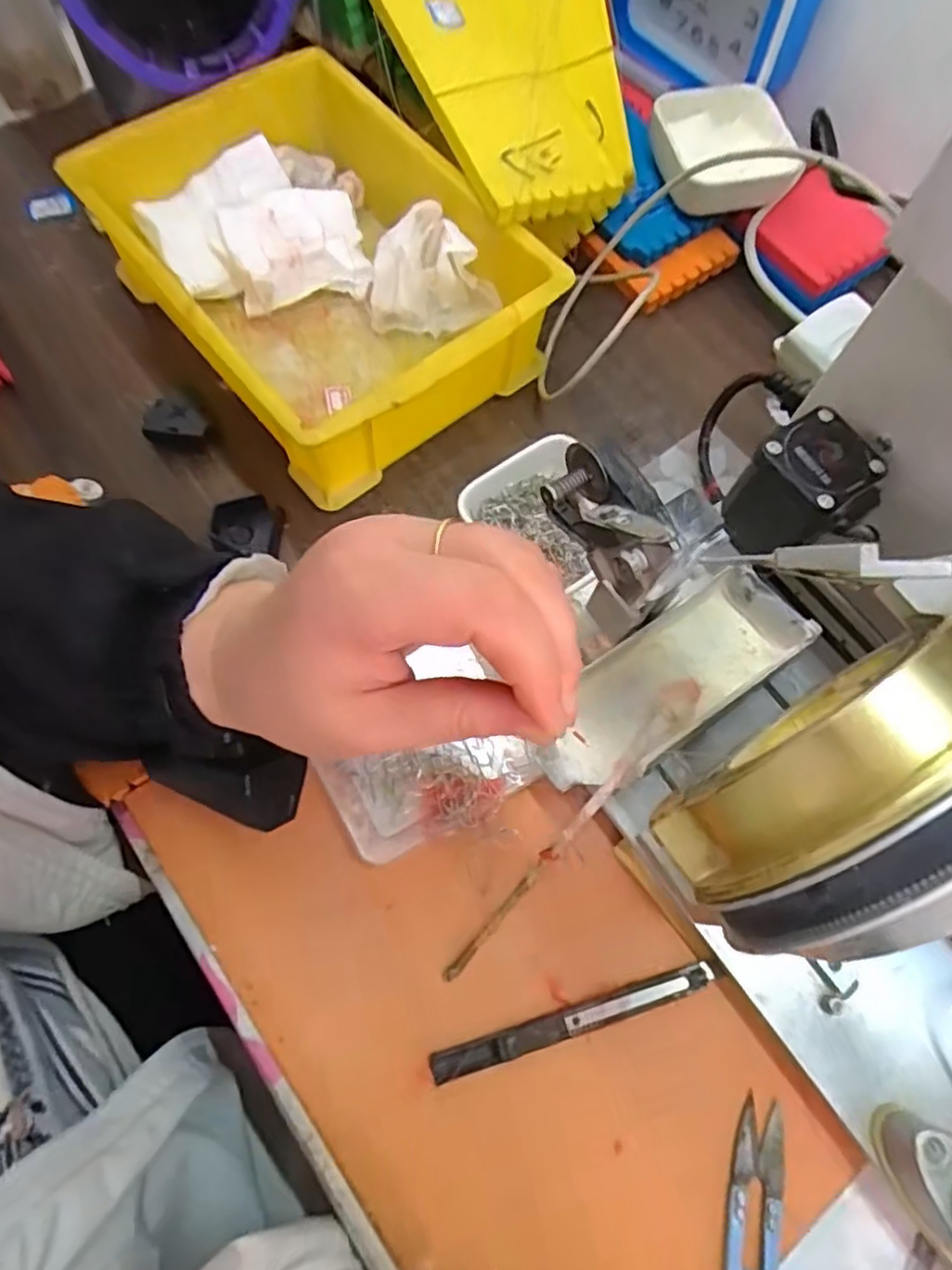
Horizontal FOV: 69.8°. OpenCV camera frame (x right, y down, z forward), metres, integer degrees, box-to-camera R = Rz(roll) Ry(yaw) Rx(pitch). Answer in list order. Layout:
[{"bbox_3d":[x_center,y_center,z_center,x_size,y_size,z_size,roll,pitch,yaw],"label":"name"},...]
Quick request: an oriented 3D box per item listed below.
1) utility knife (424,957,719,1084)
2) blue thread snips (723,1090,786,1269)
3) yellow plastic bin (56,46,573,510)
[{"bbox_3d":[0.046,0.169,0.301,0.134,0.004,0.012,-15,71,-8],"label":"utility knife"},{"bbox_3d":[0.111,0.246,0.273,0.021,0.009,0.100,14,70,3],"label":"blue thread snips"},{"bbox_3d":[-0.087,-0.214,0.405,0.184,0.074,0.245,-40,76,-15],"label":"yellow plastic bin"}]

